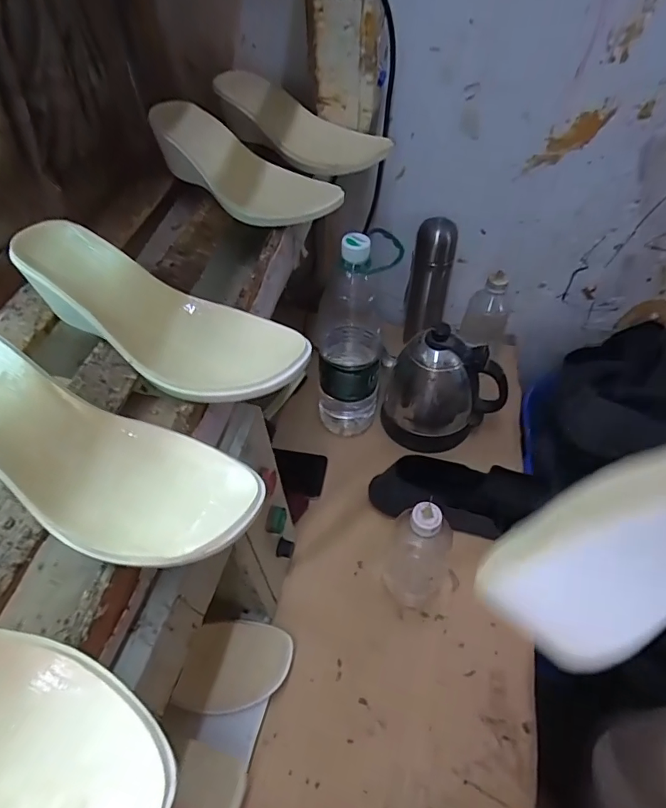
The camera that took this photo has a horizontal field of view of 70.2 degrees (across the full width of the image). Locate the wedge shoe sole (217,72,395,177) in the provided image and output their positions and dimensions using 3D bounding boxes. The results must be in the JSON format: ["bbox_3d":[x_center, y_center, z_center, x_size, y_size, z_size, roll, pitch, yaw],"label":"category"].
[{"bbox_3d":[-0.046,-0.341,0.589,0.240,0.061,0.086,29,56,6],"label":"wedge shoe sole"}]

